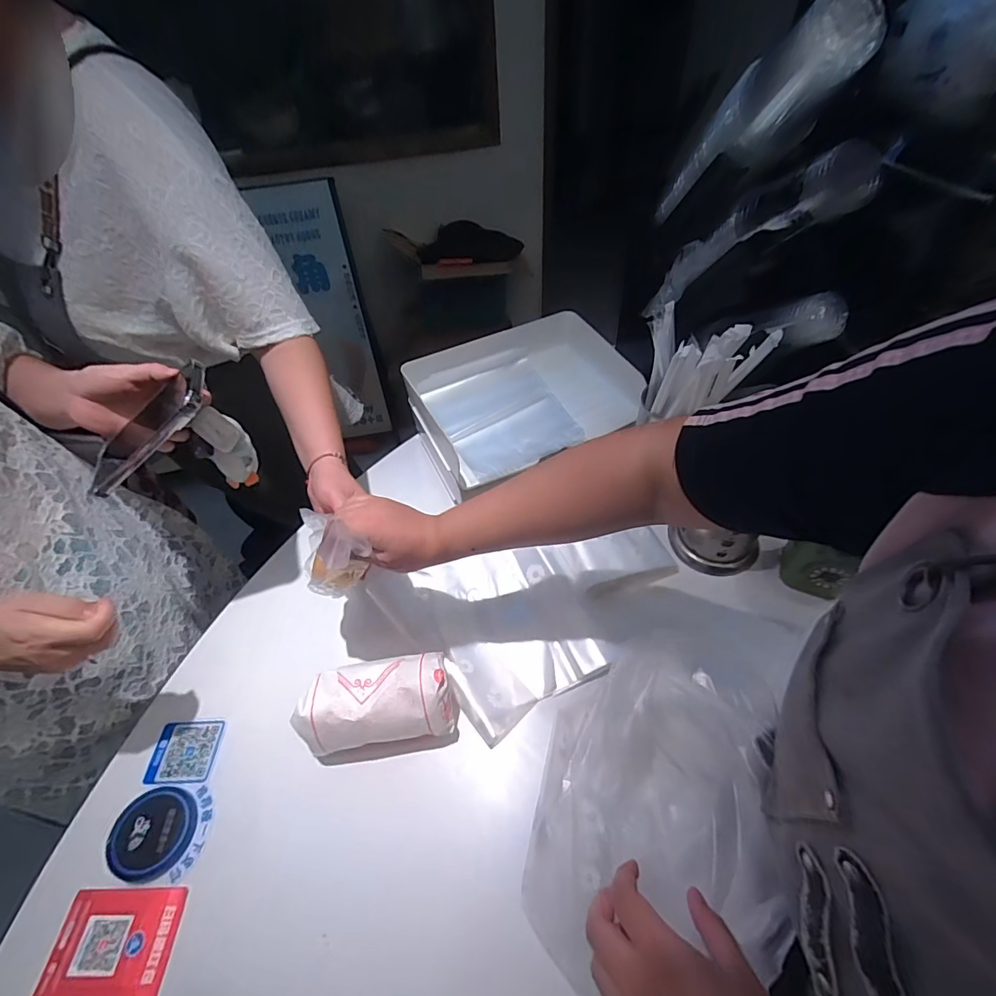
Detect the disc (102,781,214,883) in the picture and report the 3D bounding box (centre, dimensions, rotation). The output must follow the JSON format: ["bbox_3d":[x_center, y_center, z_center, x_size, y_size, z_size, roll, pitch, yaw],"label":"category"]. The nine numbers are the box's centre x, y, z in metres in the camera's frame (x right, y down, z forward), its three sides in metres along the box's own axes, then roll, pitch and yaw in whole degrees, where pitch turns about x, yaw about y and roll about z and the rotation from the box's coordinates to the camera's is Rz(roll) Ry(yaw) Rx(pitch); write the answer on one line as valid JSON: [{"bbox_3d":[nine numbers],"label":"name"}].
[{"bbox_3d":[-0.357,0.352,0.491,0.095,0.016,0.081,-2,50,3],"label":"disc"}]

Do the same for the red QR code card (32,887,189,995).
[{"bbox_3d":[-0.367,0.425,0.441,0.115,0.006,0.081,0,53,0],"label":"red QR code card"}]

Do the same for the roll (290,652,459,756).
[{"bbox_3d":[-0.131,0.232,0.523,0.158,0.088,0.077,-8,50,-2],"label":"roll"}]

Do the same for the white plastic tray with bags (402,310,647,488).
[{"bbox_3d":[0.041,-0.161,0.741,0.319,0.090,0.241,-20,52,-12],"label":"white plastic tray with bags"}]

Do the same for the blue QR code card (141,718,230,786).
[{"bbox_3d":[-0.368,0.299,0.547,0.079,0.006,0.068,-3,50,0],"label":"blue QR code card"}]

